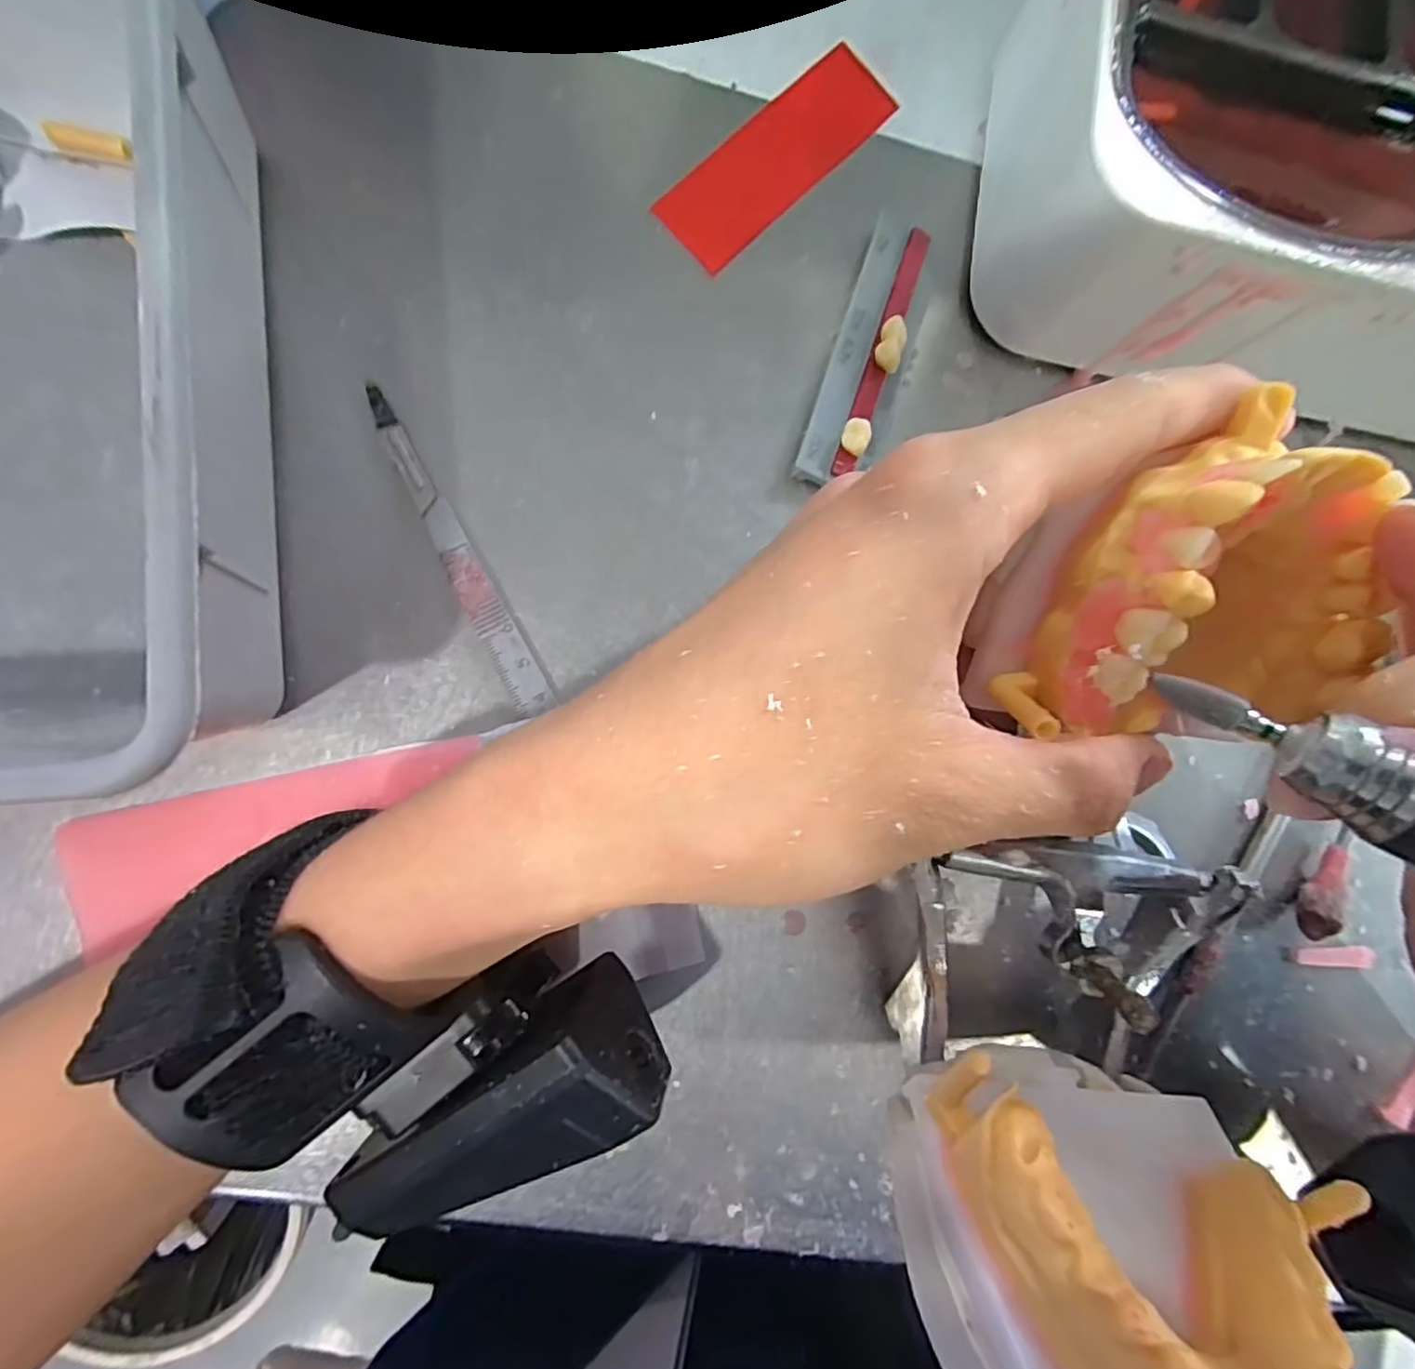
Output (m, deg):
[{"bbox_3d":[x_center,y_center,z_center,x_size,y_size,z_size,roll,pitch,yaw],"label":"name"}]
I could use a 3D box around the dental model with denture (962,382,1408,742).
[{"bbox_3d":[0.089,-0.019,0.121,0.056,0.044,0.054,-5,89,-8],"label":"dental model with denture"}]

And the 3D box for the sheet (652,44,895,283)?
[{"bbox_3d":[0.021,-0.156,0.187,0.026,0.004,0.082,45,83,-3],"label":"sheet"}]

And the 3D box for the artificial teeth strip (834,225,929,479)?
[{"bbox_3d":[0.050,-0.094,0.177,0.008,0.008,0.078,20,85,-6],"label":"artificial teeth strip"}]

